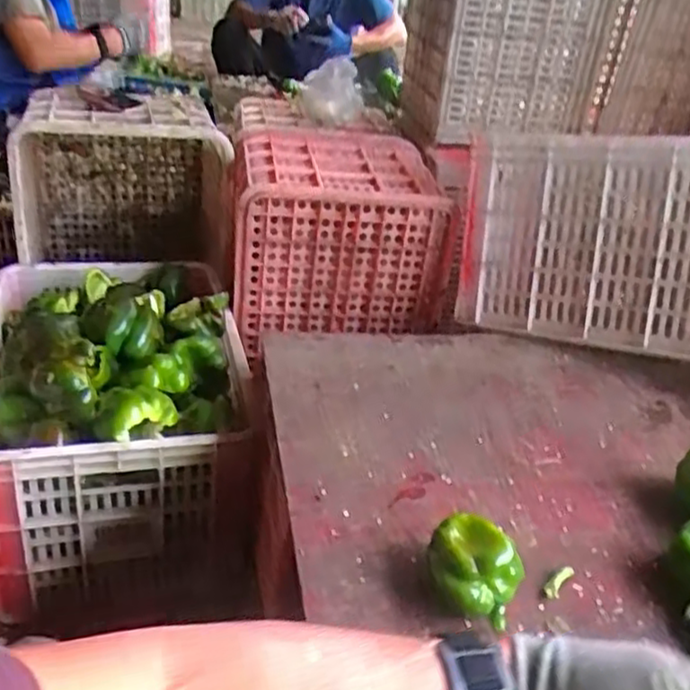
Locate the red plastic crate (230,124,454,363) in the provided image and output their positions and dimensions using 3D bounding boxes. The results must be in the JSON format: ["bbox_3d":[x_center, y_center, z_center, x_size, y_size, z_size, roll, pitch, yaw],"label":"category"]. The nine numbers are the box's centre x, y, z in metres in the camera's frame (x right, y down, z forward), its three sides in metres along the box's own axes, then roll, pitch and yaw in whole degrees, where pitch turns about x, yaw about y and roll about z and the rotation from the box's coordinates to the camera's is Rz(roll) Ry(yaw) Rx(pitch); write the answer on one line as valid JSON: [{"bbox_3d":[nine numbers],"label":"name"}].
[{"bbox_3d":[-0.025,-0.238,1.348,0.348,0.246,0.486,2,31,-9],"label":"red plastic crate"}]

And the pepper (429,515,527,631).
[{"bbox_3d":[0.112,0.196,0.619,0.079,0.058,0.076,6,30,-3],"label":"pepper"}]

